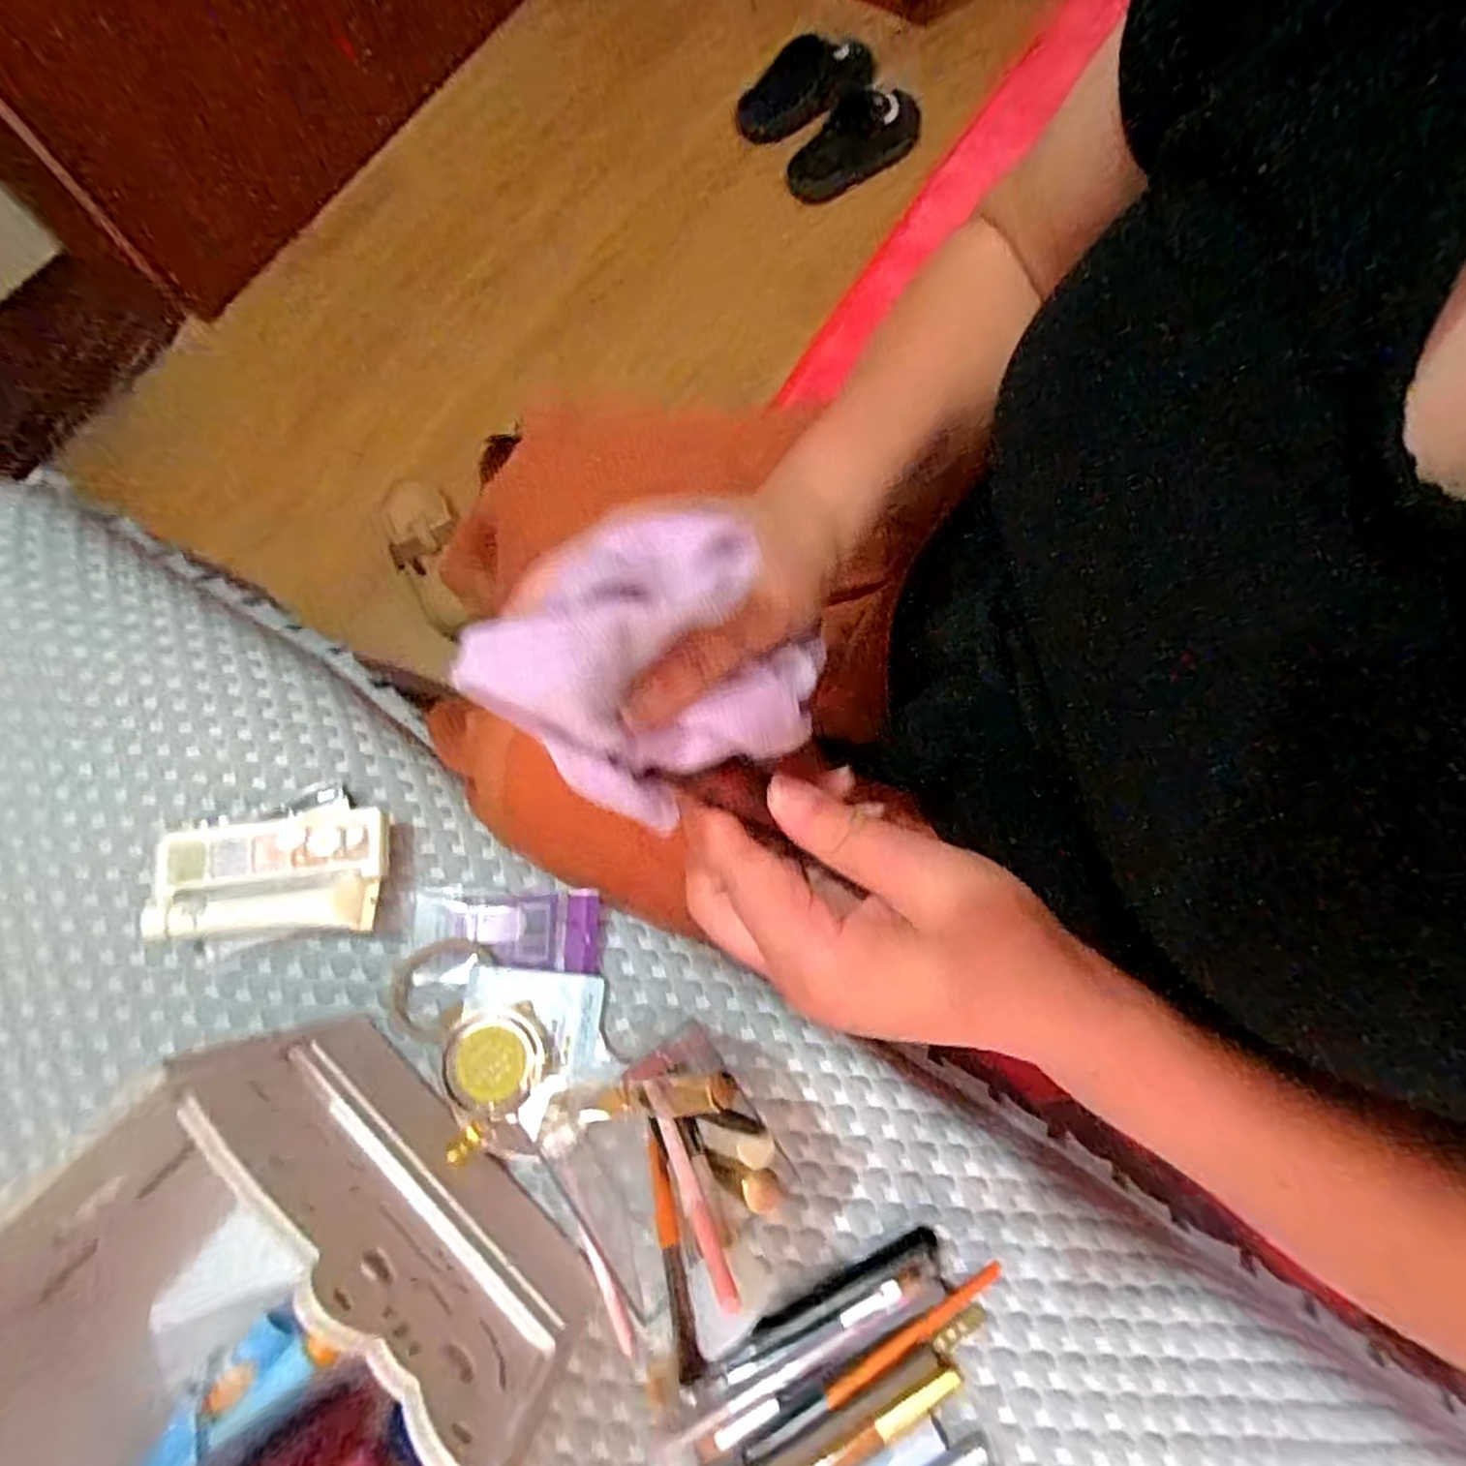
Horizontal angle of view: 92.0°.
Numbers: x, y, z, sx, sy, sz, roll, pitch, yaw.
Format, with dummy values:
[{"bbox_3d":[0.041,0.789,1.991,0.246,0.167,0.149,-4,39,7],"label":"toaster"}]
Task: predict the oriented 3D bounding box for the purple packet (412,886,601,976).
[{"bbox_3d":[-0.119,0.104,0.373,0.092,0.012,0.040,0,75,-1],"label":"purple packet"}]

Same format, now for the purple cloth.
[{"bbox_3d":[-0.018,-0.021,0.198,0.091,0.061,0.072,-40,79,-10],"label":"purple cloth"}]

